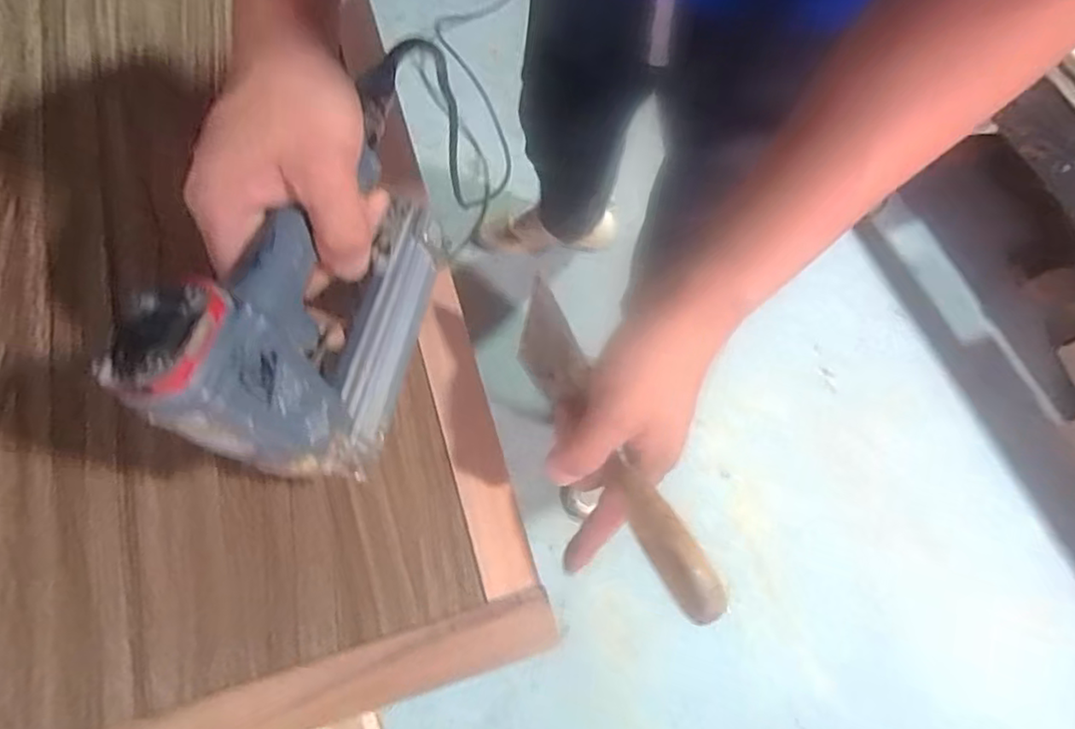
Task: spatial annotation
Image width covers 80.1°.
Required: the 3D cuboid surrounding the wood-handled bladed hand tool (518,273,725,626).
[{"bbox_3d":[0.040,0.047,0.364,0.026,0.061,0.205,-26,61,-10],"label":"wood-handled bladed hand tool"}]

